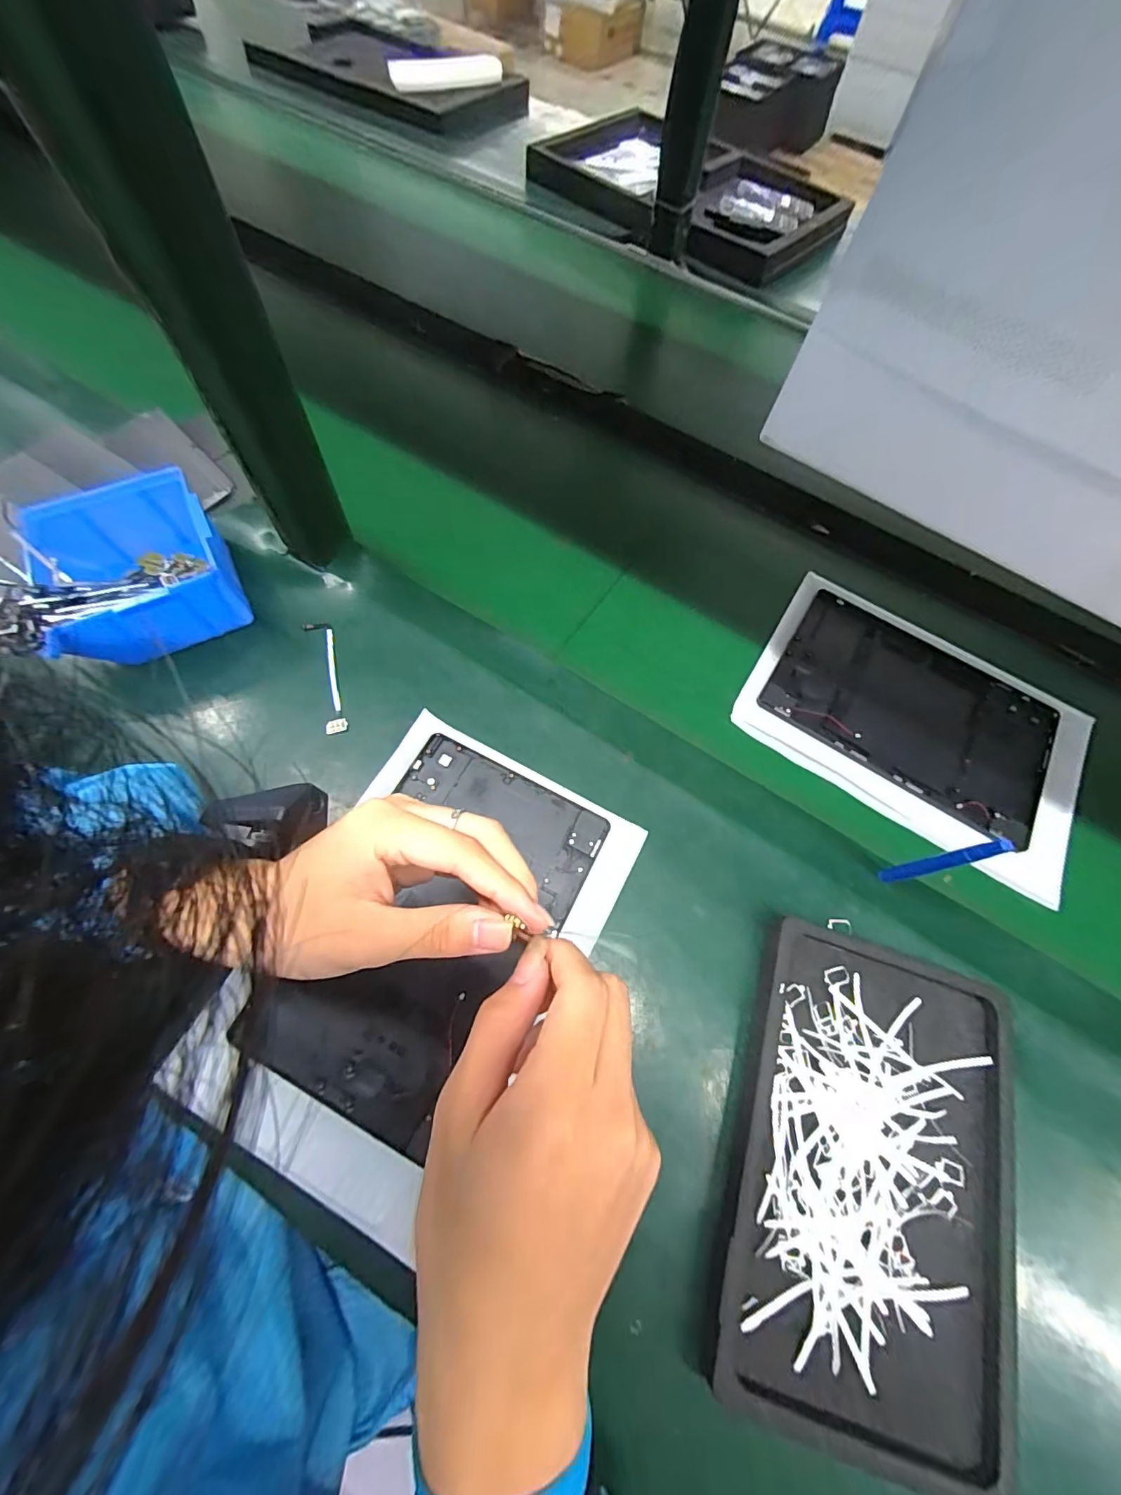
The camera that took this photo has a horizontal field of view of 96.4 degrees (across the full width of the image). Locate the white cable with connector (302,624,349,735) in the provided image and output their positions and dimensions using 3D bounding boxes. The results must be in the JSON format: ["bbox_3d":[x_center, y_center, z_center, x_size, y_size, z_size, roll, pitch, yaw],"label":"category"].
[{"bbox_3d":[-0.192,-0.058,0.412,0.021,0.006,0.105,-14,69,-11],"label":"white cable with connector"}]

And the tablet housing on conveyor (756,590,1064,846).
[{"bbox_3d":[0.314,-0.035,0.449,0.237,0.017,0.161,32,70,11],"label":"tablet housing on conveyor"}]

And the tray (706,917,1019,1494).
[{"bbox_3d":[0.190,0.250,0.299,0.160,0.020,0.244,18,68,6],"label":"tray"}]

